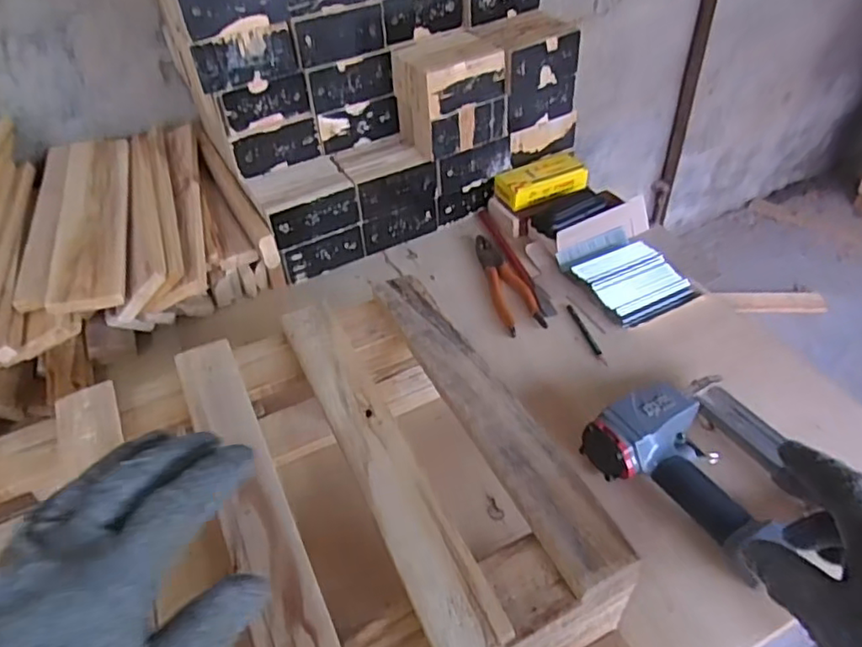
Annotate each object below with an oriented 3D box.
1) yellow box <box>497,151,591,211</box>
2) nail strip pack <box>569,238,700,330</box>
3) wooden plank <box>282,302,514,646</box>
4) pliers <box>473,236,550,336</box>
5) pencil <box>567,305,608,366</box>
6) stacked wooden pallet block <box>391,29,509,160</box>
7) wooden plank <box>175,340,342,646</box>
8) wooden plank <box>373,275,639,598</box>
[{"bbox_3d":[0.163,-0.210,0.911,0.125,0.036,0.071,-19,45,-15],"label":"yellow box"},{"bbox_3d":[0.259,-0.054,0.787,0.114,0.024,0.110,-20,45,-15],"label":"nail strip pack"},{"bbox_3d":[-0.046,0.097,0.493,0.046,0.018,0.344,-21,45,-17],"label":"wooden plank"},{"bbox_3d":[0.097,-0.057,0.818,0.053,0.013,0.185,-11,43,-7],"label":"pliers"},{"bbox_3d":[0.186,0.013,0.748,0.009,0.009,0.098,-14,44,-9],"label":"pencil"},{"bbox_3d":[0.025,-0.309,0.839,0.121,0.117,0.100,-23,46,-19],"label":"stacked wooden pallet block"},{"bbox_3d":[-0.133,0.131,0.465,0.049,0.018,0.348,-21,46,-17],"label":"wooden plank"},{"bbox_3d":[0.041,0.066,0.526,0.053,0.024,0.336,-22,46,-17],"label":"wooden plank"}]

